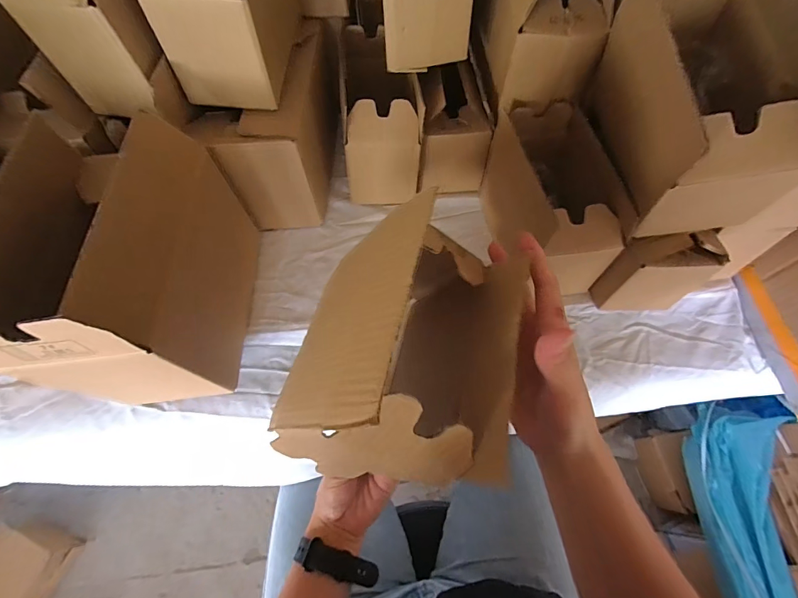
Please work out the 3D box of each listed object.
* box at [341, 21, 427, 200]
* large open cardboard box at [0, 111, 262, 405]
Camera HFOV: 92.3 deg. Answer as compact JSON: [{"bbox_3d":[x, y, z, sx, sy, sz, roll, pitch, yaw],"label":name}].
[{"bbox_3d":[-0.026,-0.250,0.534,0.102,0.132,0.176,-3,65,-2],"label":"box"},{"bbox_3d":[-0.265,-0.031,0.396,0.147,0.206,0.220,-2,64,-2],"label":"large open cardboard box"}]

